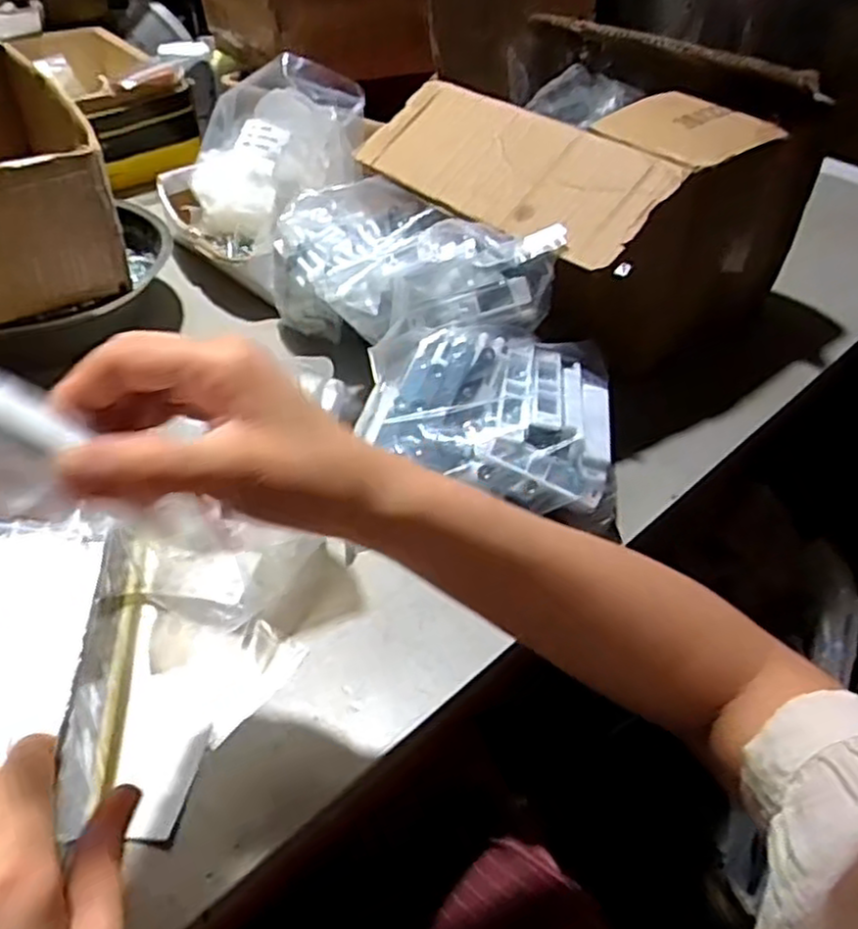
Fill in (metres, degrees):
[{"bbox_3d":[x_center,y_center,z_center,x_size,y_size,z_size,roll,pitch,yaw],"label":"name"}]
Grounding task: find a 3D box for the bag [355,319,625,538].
[{"bbox_3d":[0.045,-0.031,0.558,0.178,0.093,0.130,2,43,0],"label":"bag"}]

